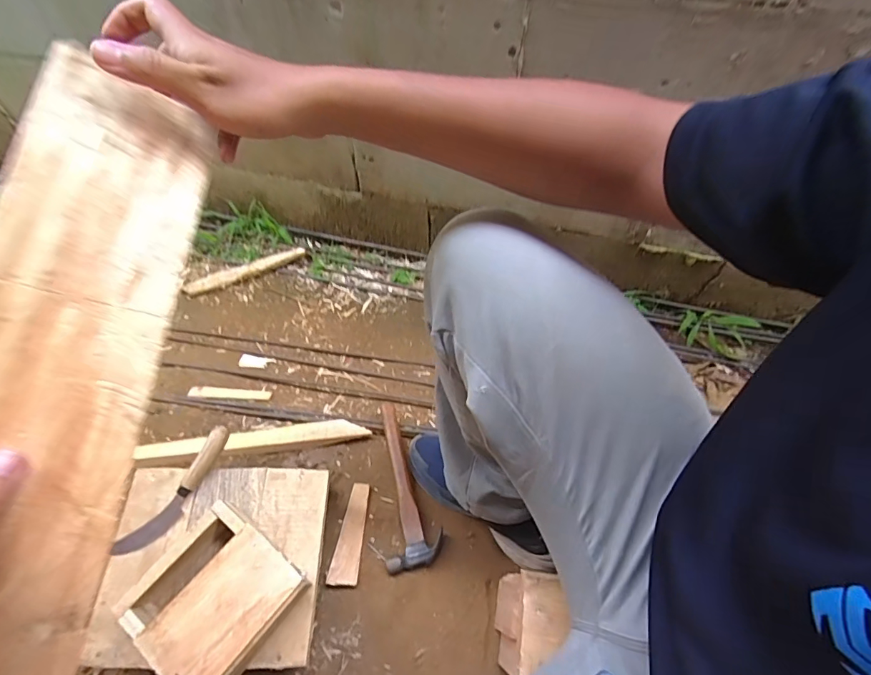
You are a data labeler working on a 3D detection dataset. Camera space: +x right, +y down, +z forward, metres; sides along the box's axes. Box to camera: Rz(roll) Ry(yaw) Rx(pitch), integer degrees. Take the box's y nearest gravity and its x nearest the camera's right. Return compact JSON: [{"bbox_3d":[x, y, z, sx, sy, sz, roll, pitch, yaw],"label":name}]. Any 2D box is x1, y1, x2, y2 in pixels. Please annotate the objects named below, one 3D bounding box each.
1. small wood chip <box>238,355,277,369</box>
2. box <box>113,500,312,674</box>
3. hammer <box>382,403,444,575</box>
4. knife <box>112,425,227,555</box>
[{"bbox_3d":[-0.376,0.052,0.924,0.072,0.009,0.028,9,68,-5],"label":"small wood chip"},{"bbox_3d":[-0.257,0.308,0.521,0.152,0.069,0.156,36,63,17],"label":"box"},{"bbox_3d":[-0.052,0.227,0.734,0.089,0.052,0.290,-7,59,-8],"label":"hammer"},{"bbox_3d":[-0.353,0.212,0.601,0.041,0.032,0.193,32,62,15],"label":"knife"}]

